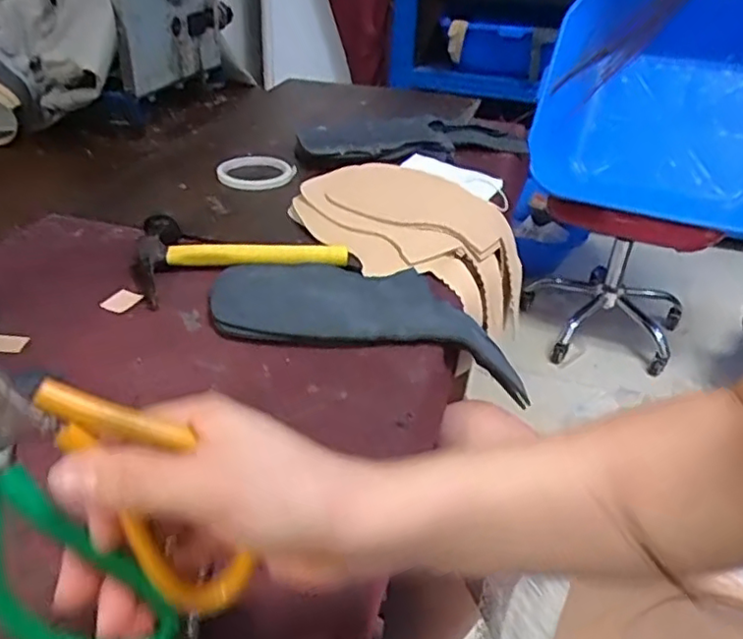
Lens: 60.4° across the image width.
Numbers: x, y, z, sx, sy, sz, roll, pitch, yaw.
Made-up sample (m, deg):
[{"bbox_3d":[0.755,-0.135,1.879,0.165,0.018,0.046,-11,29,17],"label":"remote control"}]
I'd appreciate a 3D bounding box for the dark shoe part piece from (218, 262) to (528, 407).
[{"bbox_3d":[-0.004,0.001,0.581,0.267,0.074,0.124,-1,34,-6],"label":"dark shoe part piece"}]

